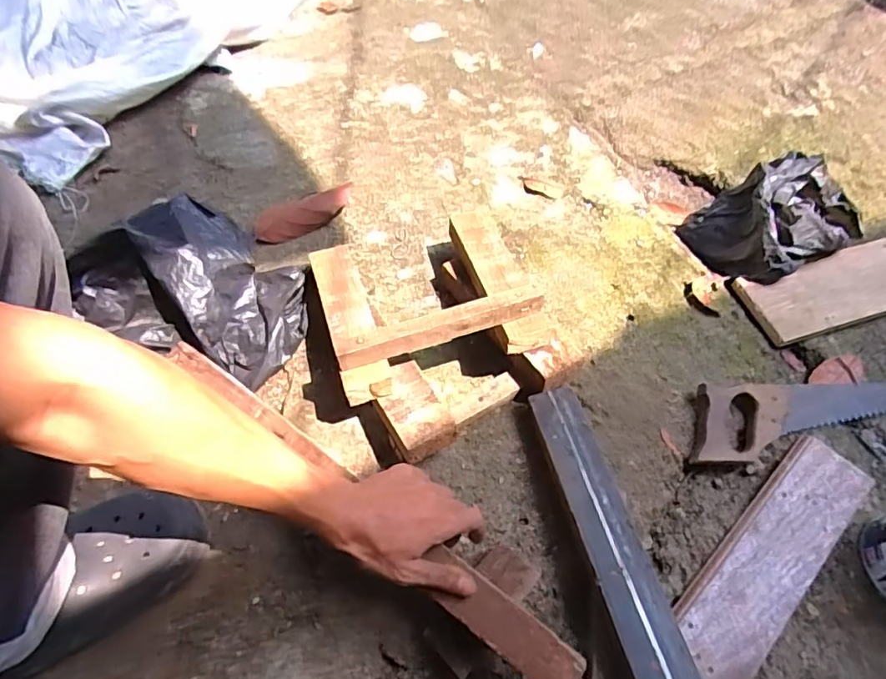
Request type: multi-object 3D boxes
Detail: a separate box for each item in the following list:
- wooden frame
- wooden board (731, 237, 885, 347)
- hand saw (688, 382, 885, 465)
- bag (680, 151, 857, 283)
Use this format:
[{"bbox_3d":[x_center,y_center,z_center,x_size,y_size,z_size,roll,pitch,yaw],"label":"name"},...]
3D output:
[{"bbox_3d":[-0.016,-0.028,0.657,0.258,0.118,0.293,-24,63,-17],"label":"wooden frame"},{"bbox_3d":[0.602,-0.082,0.782,0.353,0.019,0.112,-14,60,-12],"label":"wooden board"},{"bbox_3d":[0.500,0.090,0.673,0.415,0.030,0.088,-5,59,-6],"label":"hand saw"},{"bbox_3d":[0.505,-0.195,0.801,0.241,0.098,0.175,-23,63,-16],"label":"bag"}]

